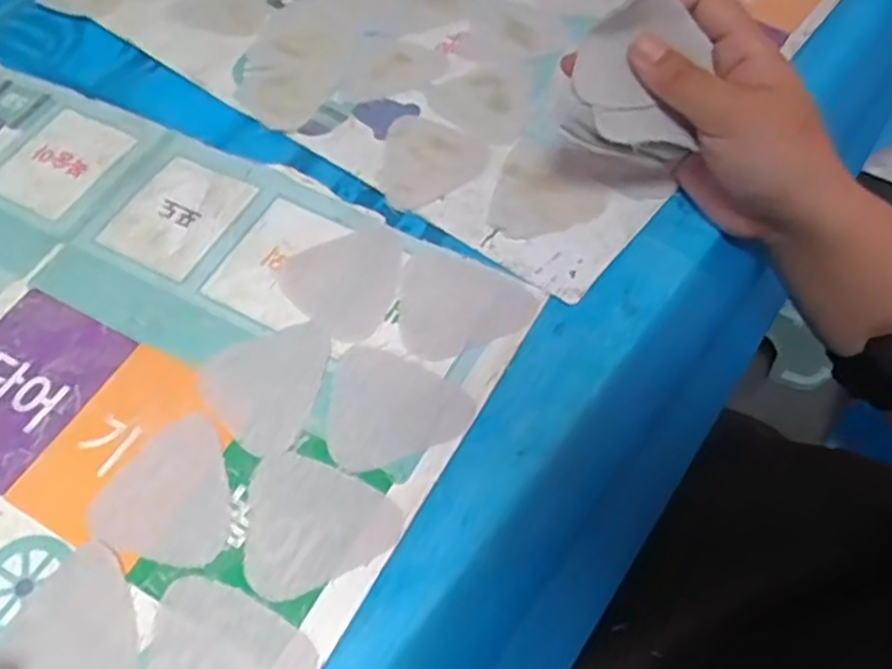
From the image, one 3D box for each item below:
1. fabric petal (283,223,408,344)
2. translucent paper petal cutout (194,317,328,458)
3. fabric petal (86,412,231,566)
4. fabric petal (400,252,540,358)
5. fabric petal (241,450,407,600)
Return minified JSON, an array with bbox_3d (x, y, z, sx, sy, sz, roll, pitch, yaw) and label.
[{"bbox_3d":[-0.046,-0.030,0.384,0.058,0.004,0.062,37,66,23],"label":"fabric petal"},{"bbox_3d":[-0.077,0.020,0.351,0.061,0.004,0.058,-1,58,2],"label":"translucent paper petal cutout"},{"bbox_3d":[-0.114,0.062,0.326,0.058,0.004,0.061,-1,58,2],"label":"fabric petal"},{"bbox_3d":[0.010,-0.015,0.371,0.062,0.004,0.056,-1,58,3],"label":"fabric petal"},{"bbox_3d":[-0.056,0.078,0.312,0.064,0.004,0.055,24,62,17],"label":"fabric petal"}]

